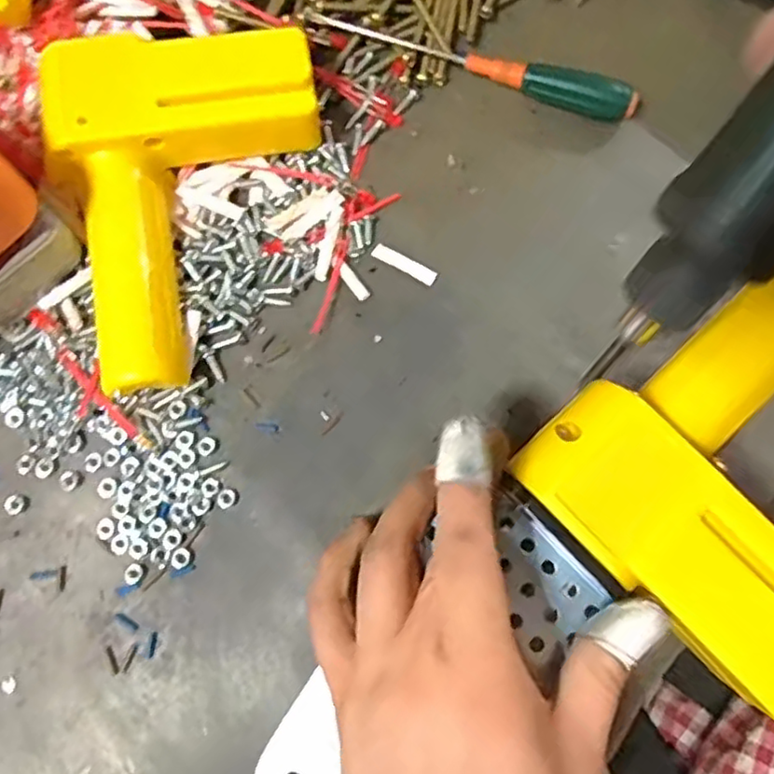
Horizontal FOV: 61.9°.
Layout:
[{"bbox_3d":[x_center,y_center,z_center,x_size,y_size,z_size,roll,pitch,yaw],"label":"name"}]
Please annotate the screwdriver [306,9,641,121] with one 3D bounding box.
[{"bbox_3d":[0.038,-0.145,0.290,0.148,0.014,0.014,19,78,5],"label":"screwdriver"}]

